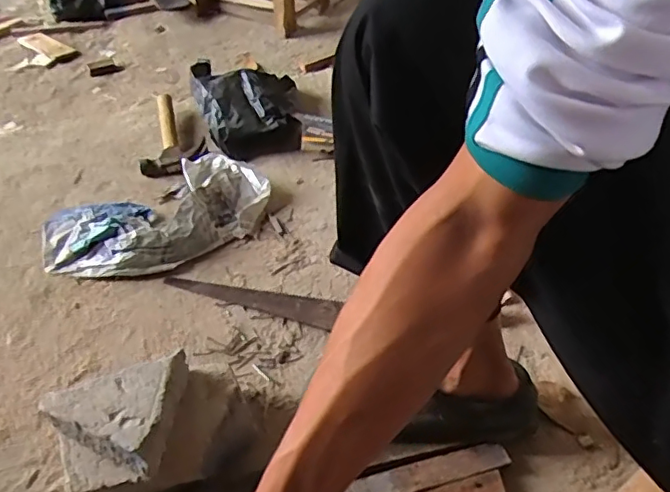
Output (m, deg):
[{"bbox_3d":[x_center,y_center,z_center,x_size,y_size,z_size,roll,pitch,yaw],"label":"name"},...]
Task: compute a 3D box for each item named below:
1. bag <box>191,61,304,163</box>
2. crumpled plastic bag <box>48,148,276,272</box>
[{"bbox_3d":[-0.171,-0.276,1.122,0.195,0.100,0.238,-11,48,-8],"label":"bag"},{"bbox_3d":[-0.288,-0.051,0.942,0.365,0.053,0.189,-24,51,-18],"label":"crumpled plastic bag"}]

